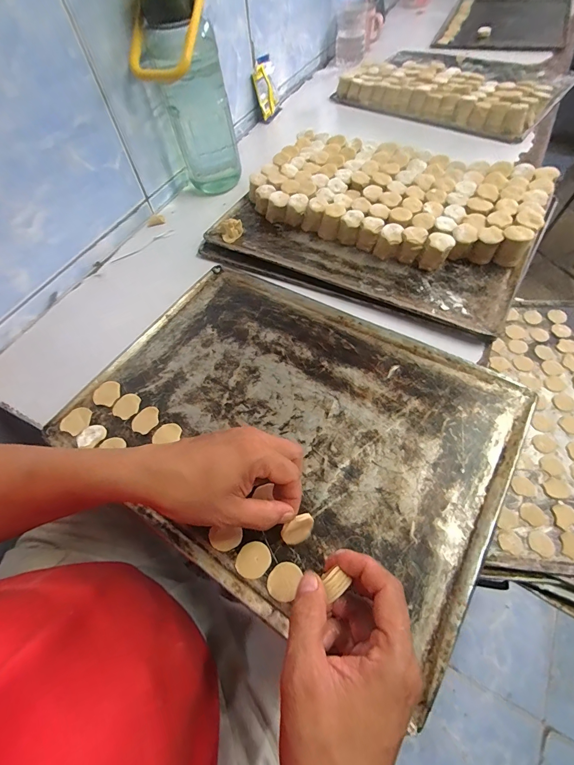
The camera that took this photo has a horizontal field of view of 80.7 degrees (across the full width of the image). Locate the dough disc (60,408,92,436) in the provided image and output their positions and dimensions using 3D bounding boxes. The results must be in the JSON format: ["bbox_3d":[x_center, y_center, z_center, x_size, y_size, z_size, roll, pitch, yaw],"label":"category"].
[{"bbox_3d":[-0.246,0.045,0.394,0.029,0.006,0.032,2,59,6],"label":"dough disc"}]

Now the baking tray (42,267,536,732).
[{"bbox_3d":[-0.002,0.037,0.383,0.451,0.022,0.319,27,64,19],"label":"baking tray"}]

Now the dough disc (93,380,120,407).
[{"bbox_3d":[-0.220,0.013,0.413,0.028,0.005,0.033,4,59,7],"label":"dough disc"}]

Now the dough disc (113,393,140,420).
[{"bbox_3d":[-0.191,0.027,0.403,0.028,0.004,0.032,19,62,15],"label":"dough disc"}]

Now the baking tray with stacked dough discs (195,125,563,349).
[{"bbox_3d":[0.127,-0.262,0.523,0.459,0.055,0.320,25,64,18],"label":"baking tray with stacked dough discs"}]

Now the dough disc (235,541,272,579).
[{"bbox_3d":[-0.031,0.162,0.309,0.031,0.005,0.028,-28,61,-12],"label":"dough disc"}]

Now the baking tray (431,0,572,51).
[{"bbox_3d":[0.665,-1.110,1.017,0.324,0.019,0.576,20,62,15],"label":"baking tray"}]

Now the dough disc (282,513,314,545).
[{"bbox_3d":[0.011,0.135,0.308,0.031,0.029,0.004,-38,32,-7],"label":"dough disc"}]

